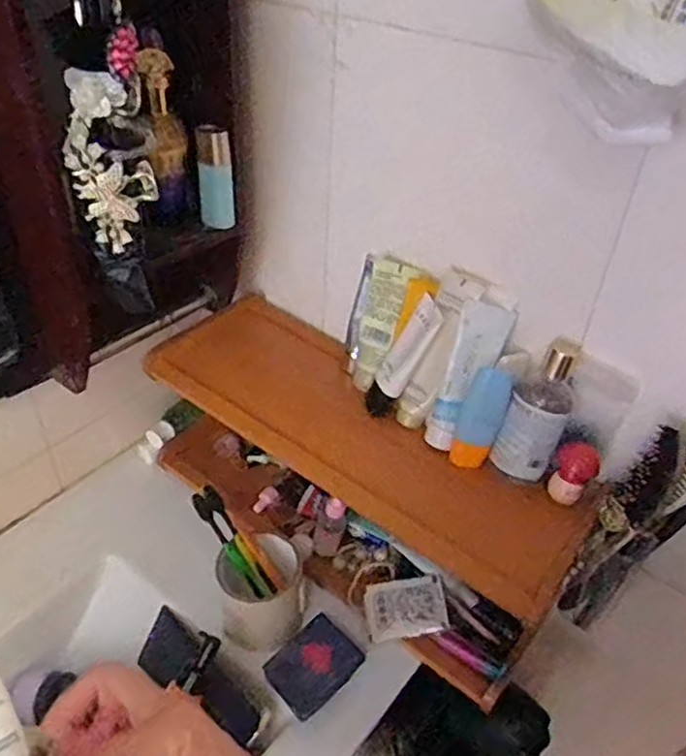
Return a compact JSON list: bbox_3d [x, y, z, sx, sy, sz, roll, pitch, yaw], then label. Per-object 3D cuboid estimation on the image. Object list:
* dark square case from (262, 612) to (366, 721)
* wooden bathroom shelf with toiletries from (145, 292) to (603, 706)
[{"bbox_3d":[-0.029,0.286,0.661,0.084,0.010,0.066,-42,63,-11],"label":"dark square case"},{"bbox_3d":[0.015,0.111,0.750,0.487,0.185,0.179,28,44,27],"label":"wooden bathroom shelf with toiletries"}]

